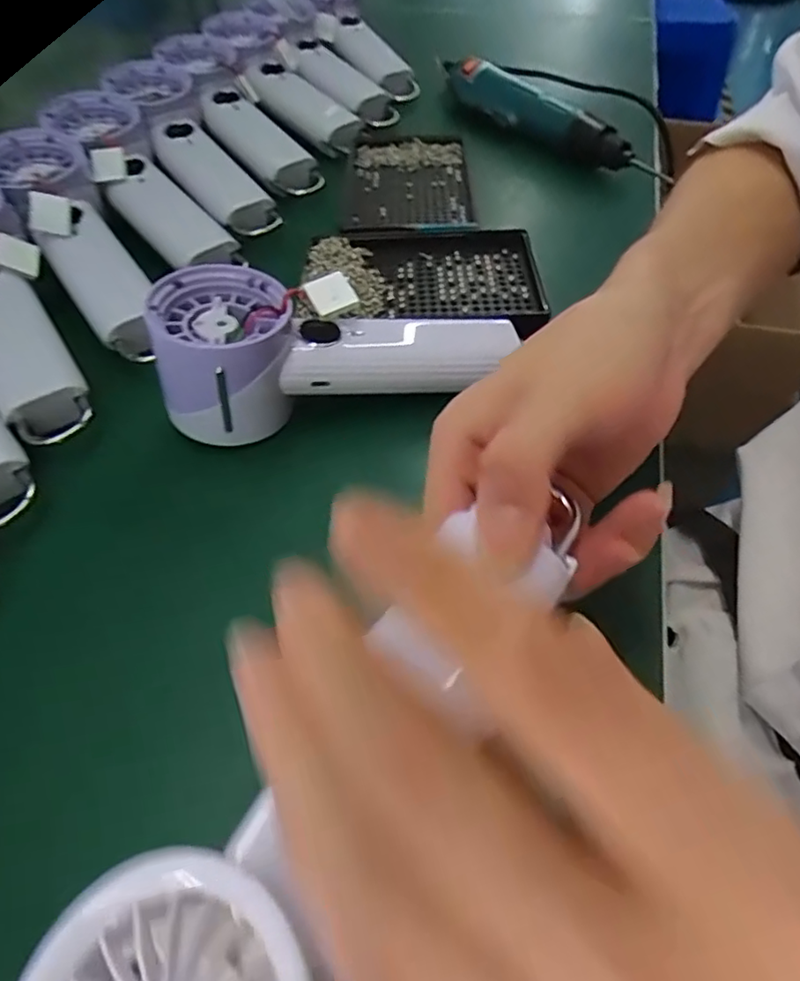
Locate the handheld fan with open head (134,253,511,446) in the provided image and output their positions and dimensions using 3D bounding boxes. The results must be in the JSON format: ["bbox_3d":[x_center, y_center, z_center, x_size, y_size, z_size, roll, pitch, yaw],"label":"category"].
[{"bbox_3d":[-0.027,-0.073,0.295,0.174,0.063,0.069,-13,52,-8],"label":"handheld fan with open head"}]

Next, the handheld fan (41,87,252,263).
[{"bbox_3d":[-0.171,-0.206,0.395,0.063,0.047,0.155,-38,82,-25],"label":"handheld fan"}]

